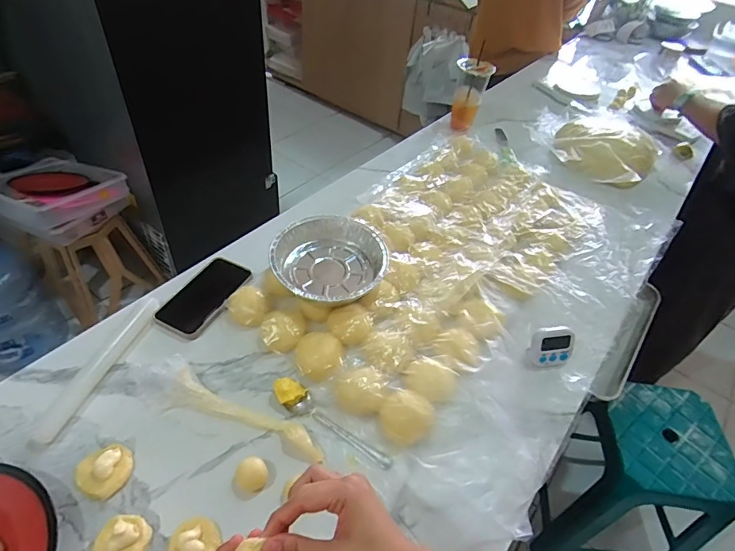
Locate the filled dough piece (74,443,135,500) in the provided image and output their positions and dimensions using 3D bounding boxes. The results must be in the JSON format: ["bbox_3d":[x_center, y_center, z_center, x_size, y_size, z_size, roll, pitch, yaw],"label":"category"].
[{"bbox_3d":[-0.290,0.218,0.505,0.055,0.011,0.052,4,45,-4],"label":"filled dough piece"}]

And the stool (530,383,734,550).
[{"bbox_3d":[0.630,0.516,1.135,0.319,0.432,0.291,5,45,-2],"label":"stool"}]

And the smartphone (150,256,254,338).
[{"bbox_3d":[-0.246,0.030,0.690,0.078,0.013,0.148,22,47,14],"label":"smartphone"}]

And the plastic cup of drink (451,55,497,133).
[{"bbox_3d":[0.244,-0.435,1.090,0.085,0.147,0.108,16,46,9],"label":"plastic cup of drink"}]

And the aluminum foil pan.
[{"bbox_3d":[-0.057,-0.016,0.698,0.170,0.051,0.173,4,45,-4],"label":"aluminum foil pan"}]

